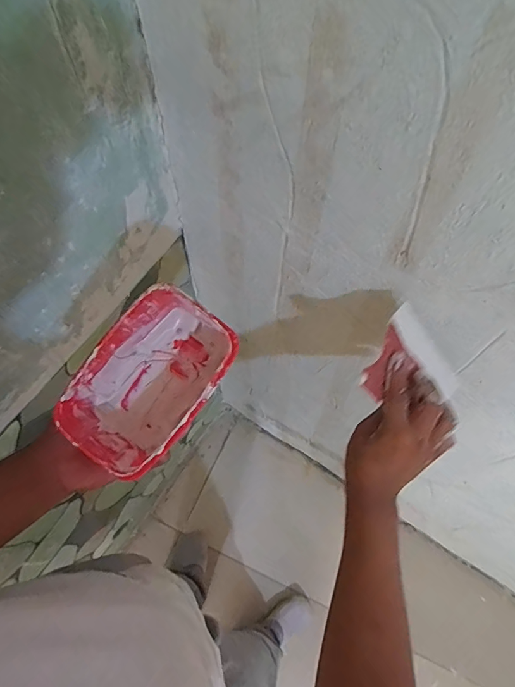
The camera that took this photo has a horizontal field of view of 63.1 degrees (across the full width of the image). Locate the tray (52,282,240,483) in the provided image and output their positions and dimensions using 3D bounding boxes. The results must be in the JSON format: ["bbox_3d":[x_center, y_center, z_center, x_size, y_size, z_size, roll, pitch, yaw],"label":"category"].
[{"bbox_3d":[-0.098,0.032,0.394,0.101,0.095,0.158,37,88,-4],"label":"tray"}]

